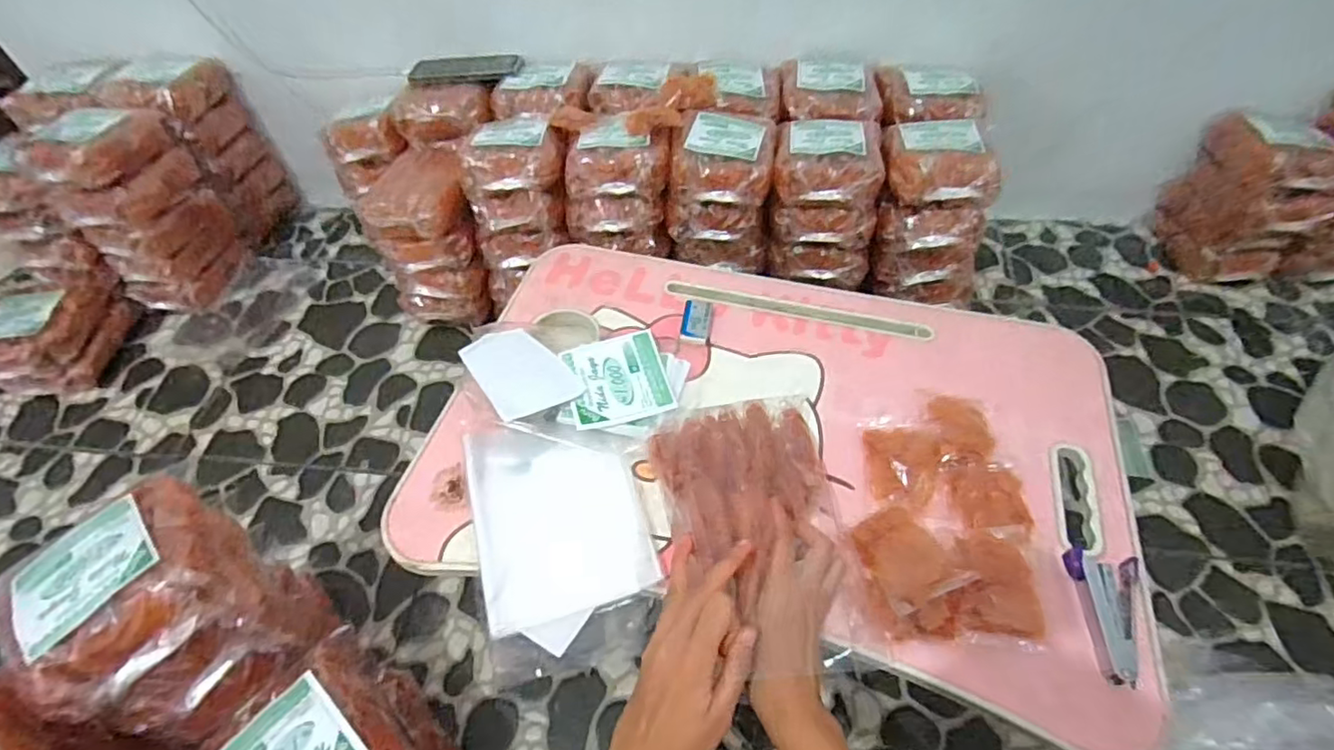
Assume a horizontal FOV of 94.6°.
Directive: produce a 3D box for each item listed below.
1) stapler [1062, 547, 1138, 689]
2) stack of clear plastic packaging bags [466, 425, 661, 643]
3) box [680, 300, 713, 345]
[{"bbox_3d":[0.325,0.172,0.444,0.043,0.019,0.090,-1,52,1],"label":"stapler"},{"bbox_3d":[-0.091,0.111,0.516,0.133,0.015,0.171,-15,54,-10],"label":"stack of clear plastic packaging bags"},{"bbox_3d":[0.031,-0.054,0.639,0.030,0.014,0.051,5,53,5],"label":"box"}]

